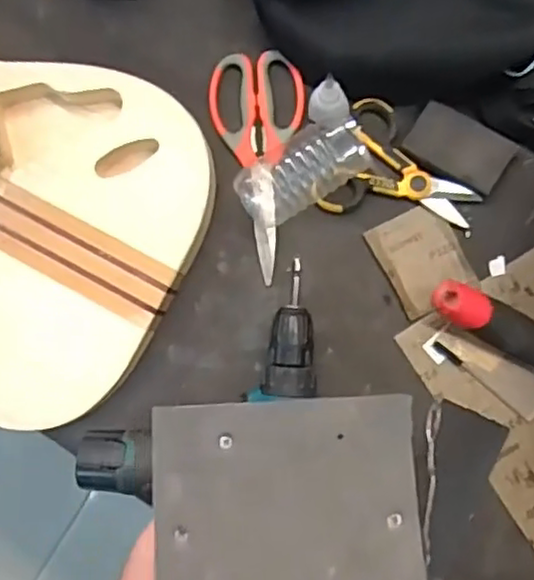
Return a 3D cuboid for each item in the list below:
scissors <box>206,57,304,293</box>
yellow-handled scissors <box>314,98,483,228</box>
[{"bbox_3d":[-0.011,-0.110,0.588,0.081,0.013,0.197,2,84,3],"label":"scissors"},{"bbox_3d":[0.117,-0.095,0.571,0.127,0.024,0.102,27,86,5],"label":"yellow-handled scissors"}]

